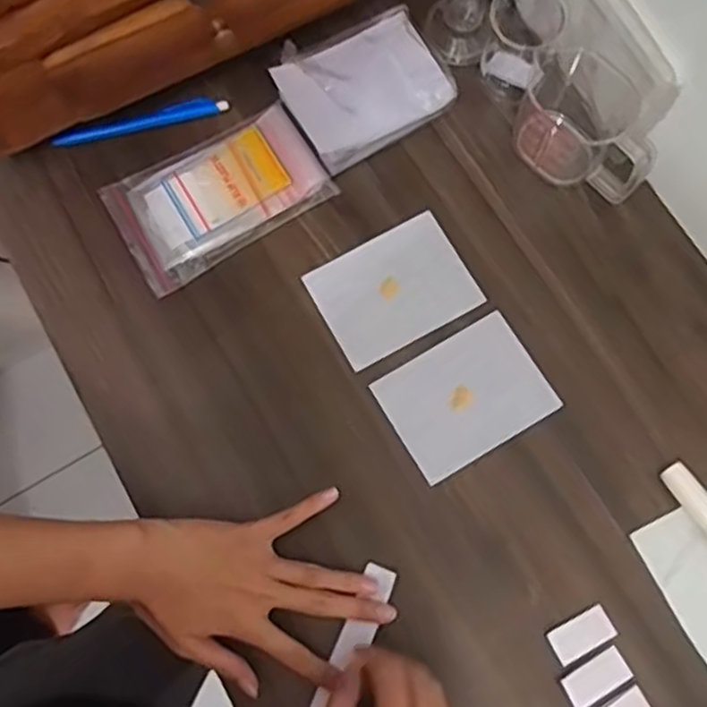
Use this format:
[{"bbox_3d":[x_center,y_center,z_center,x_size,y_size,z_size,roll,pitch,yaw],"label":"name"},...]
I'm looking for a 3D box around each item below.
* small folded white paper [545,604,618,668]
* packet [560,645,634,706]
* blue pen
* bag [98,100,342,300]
[{"bbox_3d":[0.150,0.185,0.465,0.042,0.004,0.022,-29,77,-7],"label":"small folded white paper"},{"bbox_3d":[0.157,0.210,0.457,0.044,0.004,0.023,-29,77,-7],"label":"packet"},{"bbox_3d":[-0.167,-0.182,0.560,0.136,0.010,0.013,-13,76,-3],"label":"blue pen"},{"bbox_3d":[-0.104,-0.123,0.539,0.154,0.018,0.098,-31,77,-7],"label":"bag"}]

